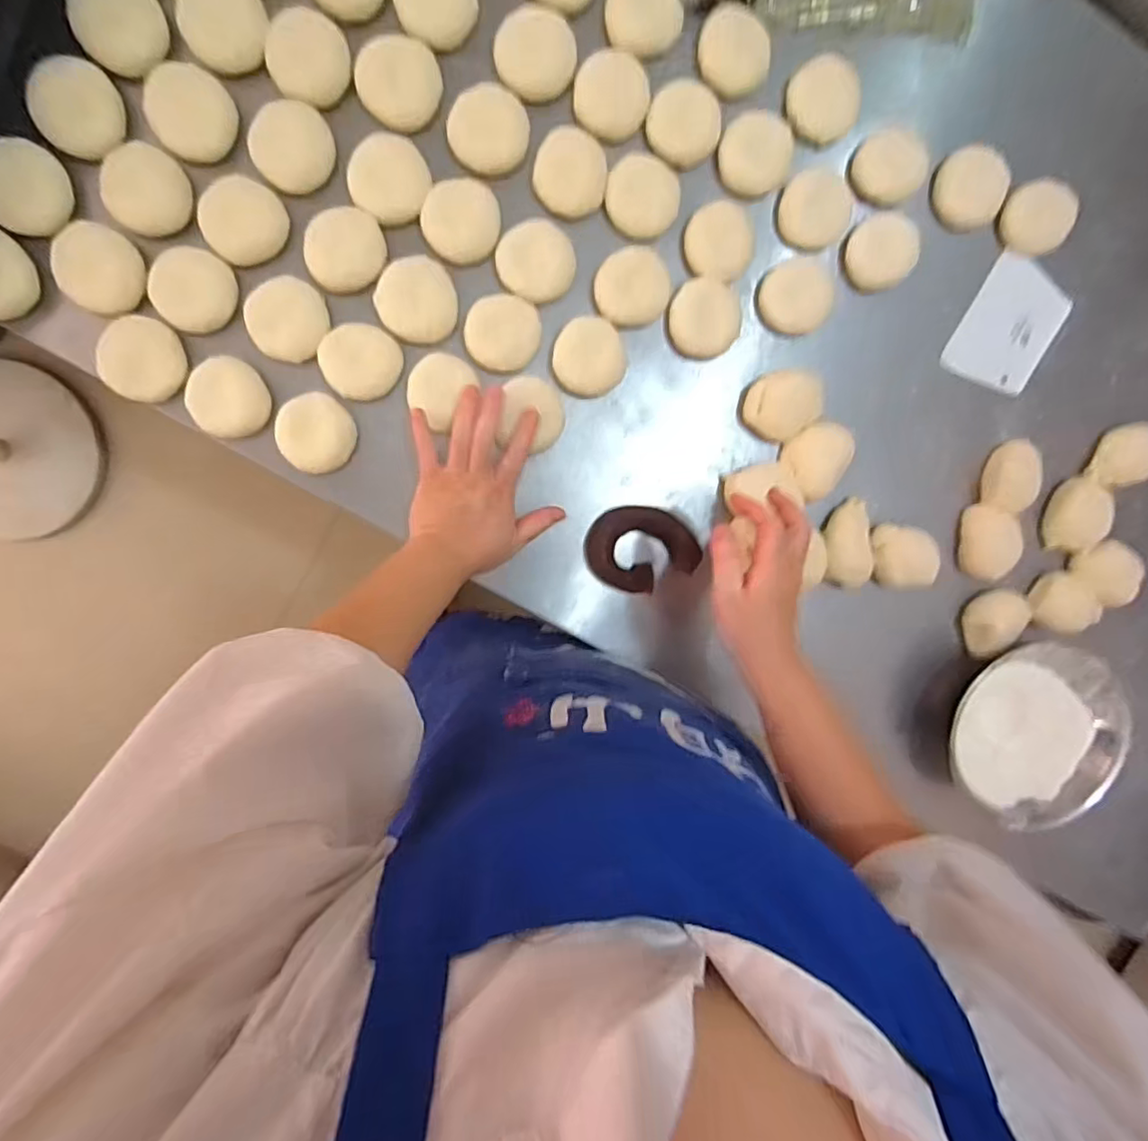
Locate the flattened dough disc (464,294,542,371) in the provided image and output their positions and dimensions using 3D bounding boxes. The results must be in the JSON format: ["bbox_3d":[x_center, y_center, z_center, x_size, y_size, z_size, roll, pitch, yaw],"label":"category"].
[{"bbox_3d":[-0.065,-0.217,0.558,0.067,0.016,0.062,-1,96,-6],"label":"flattened dough disc"}]

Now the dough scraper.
[{"bbox_3d":[0.441,-0.244,0.618,0.091,0.007,0.123,29,97,-7],"label":"dough scraper"}]

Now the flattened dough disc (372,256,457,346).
[{"bbox_3d":[-0.140,-0.242,0.547,0.069,0.014,0.069,-1,96,-6],"label":"flattened dough disc"}]

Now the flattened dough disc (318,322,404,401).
[{"bbox_3d":[-0.190,-0.188,0.544,0.067,0.012,0.063,-1,96,-6],"label":"flattened dough disc"}]

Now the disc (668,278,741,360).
[{"bbox_3d":[0.125,-0.239,0.579,0.071,0.025,0.070,-1,96,-6],"label":"disc"}]

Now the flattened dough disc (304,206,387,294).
[{"bbox_3d":[-0.201,-0.283,0.537,0.069,0.015,0.061,-29,98,-2],"label":"flattened dough disc"}]

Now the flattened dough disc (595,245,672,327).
[{"bbox_3d":[0.054,-0.262,0.565,0.064,0.023,0.065,-1,96,-6],"label":"flattened dough disc"}]

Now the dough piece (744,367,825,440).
[{"bbox_3d":[0.209,-0.160,0.596,0.077,0.032,0.065,-10,96,-5],"label":"dough piece"}]

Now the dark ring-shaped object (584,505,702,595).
[{"bbox_3d":[0.070,-0.019,0.599,0.112,0.022,0.080,13,94,-7],"label":"dark ring-shaped object"}]

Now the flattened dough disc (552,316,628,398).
[{"bbox_3d":[0.016,-0.199,0.572,0.068,0.016,0.070,-1,96,-6],"label":"flattened dough disc"}]

